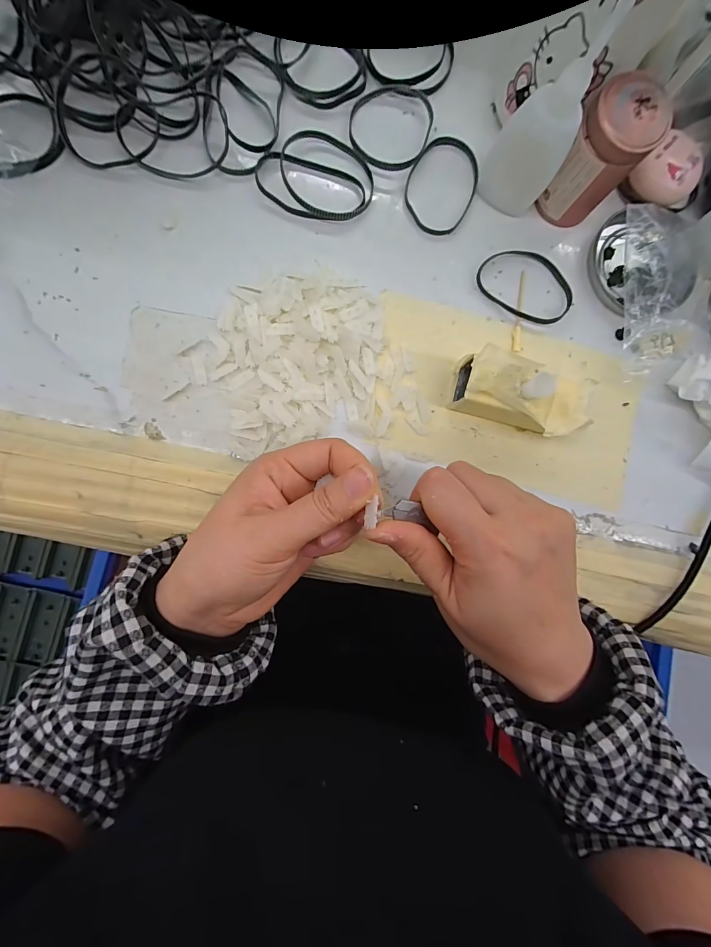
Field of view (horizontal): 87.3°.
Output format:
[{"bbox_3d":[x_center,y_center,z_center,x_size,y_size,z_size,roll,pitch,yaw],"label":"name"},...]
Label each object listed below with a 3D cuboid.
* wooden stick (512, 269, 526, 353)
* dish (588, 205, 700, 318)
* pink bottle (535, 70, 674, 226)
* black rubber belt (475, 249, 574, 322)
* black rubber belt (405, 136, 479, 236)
[{"bbox_3d":[0.118,-0.117,0.266,0.007,0.004,0.059,6,90,-5],"label":"wooden stick"},{"bbox_3d":[0.212,-0.151,0.264,0.073,0.019,0.073,0,90,-5],"label":"dish"},{"bbox_3d":[0.153,-0.200,0.238,0.043,0.066,0.039,-15,91,-5],"label":"pink bottle"},{"bbox_3d":[0.123,-0.135,0.265,0.070,0.009,0.048,34,87,-4],"label":"black rubber belt"},{"bbox_3d":[0.061,-0.202,0.261,0.049,0.004,0.067,27,88,-5],"label":"black rubber belt"}]

